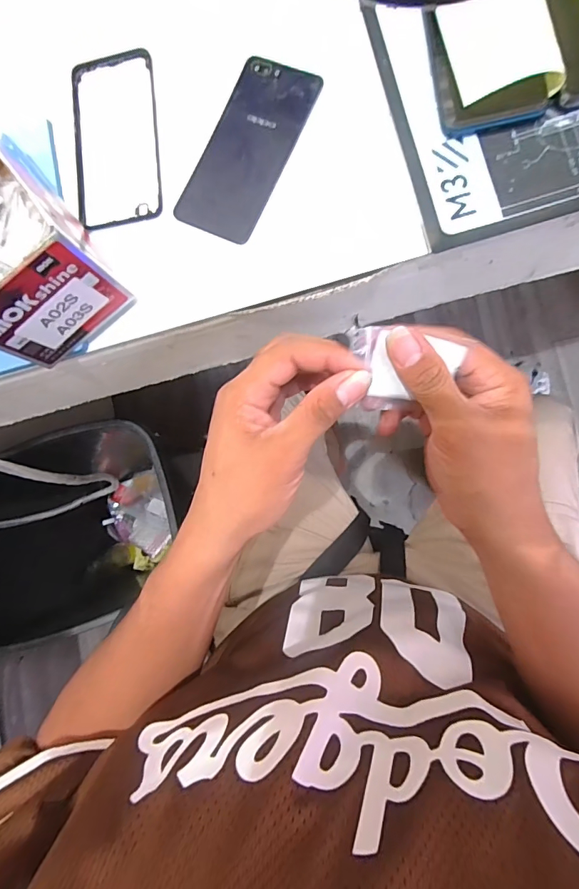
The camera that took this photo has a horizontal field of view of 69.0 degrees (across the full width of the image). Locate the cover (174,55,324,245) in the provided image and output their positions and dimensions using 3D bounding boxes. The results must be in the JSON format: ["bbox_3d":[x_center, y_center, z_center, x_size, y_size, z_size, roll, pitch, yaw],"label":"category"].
[{"bbox_3d":[-0.034,-0.242,0.345,0.071,0.005,0.146,26,90,9],"label":"cover"}]

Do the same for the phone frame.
[{"bbox_3d":[-0.151,-0.268,0.368,0.076,0.006,0.163,-6,85,8],"label":"phone frame"}]

